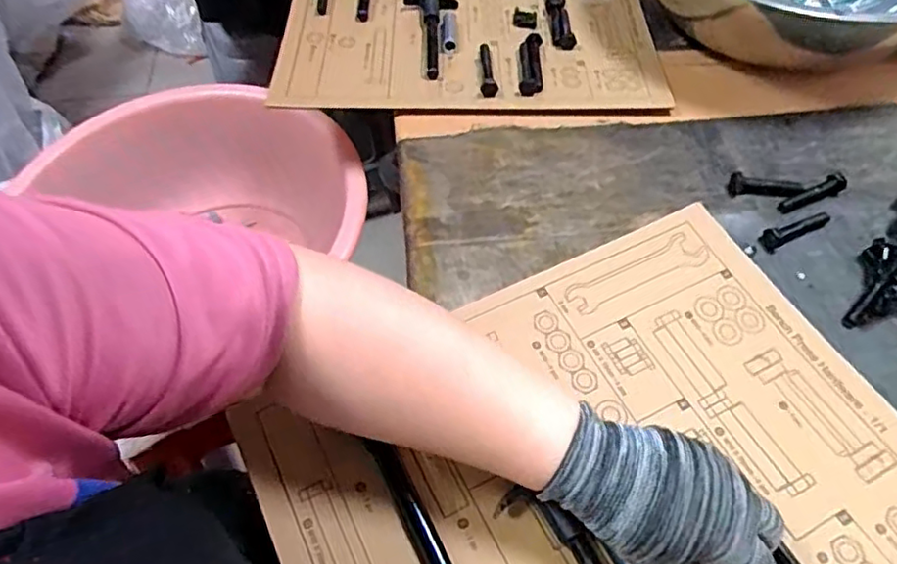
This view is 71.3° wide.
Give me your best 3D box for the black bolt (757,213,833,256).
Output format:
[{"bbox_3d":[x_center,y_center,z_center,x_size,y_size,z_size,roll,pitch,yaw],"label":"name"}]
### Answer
[{"bbox_3d":[0.279,-0.044,0.502,0.064,0.010,0.017,-25,59,-15],"label":"black bolt"}]

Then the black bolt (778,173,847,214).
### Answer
[{"bbox_3d":[0.306,-0.074,0.523,0.070,0.015,0.012,-20,58,-12],"label":"black bolt"}]

